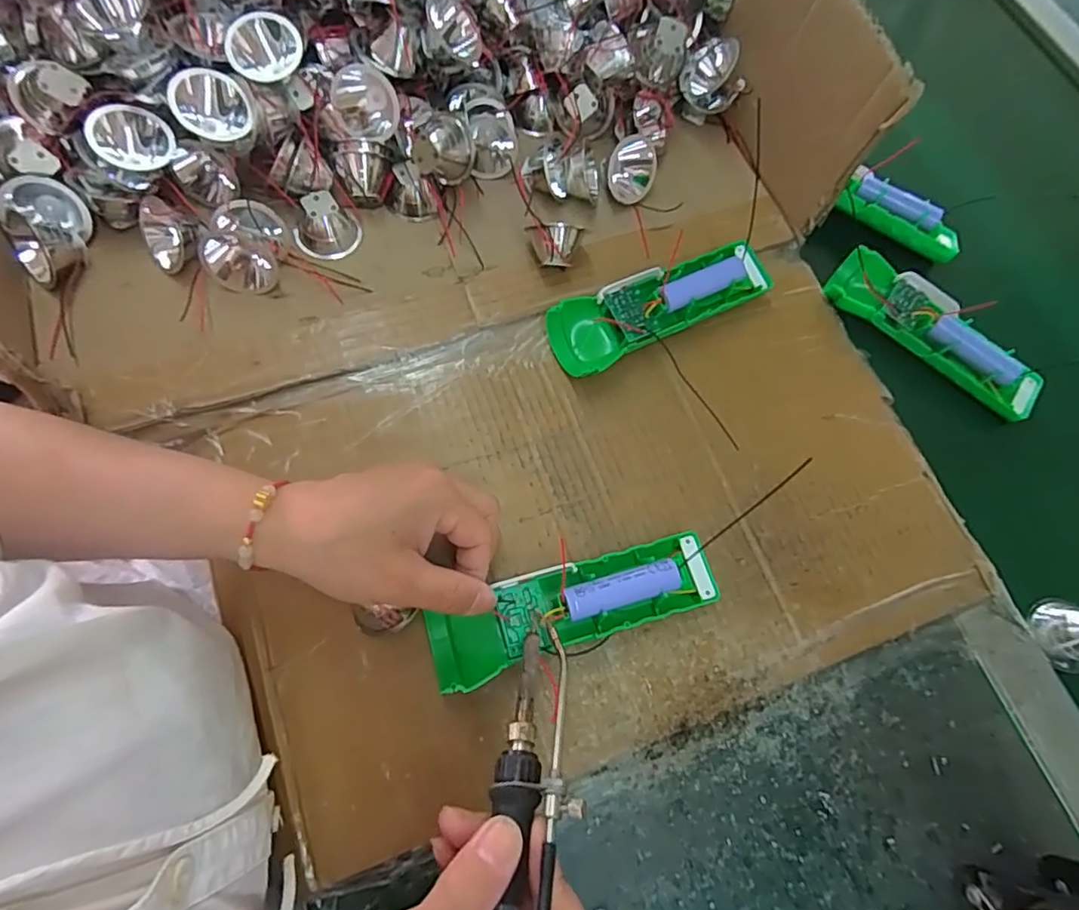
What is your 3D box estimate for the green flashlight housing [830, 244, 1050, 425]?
[{"bbox_3d":[0.286,-0.089,0.425,0.159,0.032,0.049,39,71,9],"label":"green flashlight housing"}]

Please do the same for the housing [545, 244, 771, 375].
[{"bbox_3d":[0.082,-0.103,0.407,0.158,0.027,0.047,-26,74,-14],"label":"housing"}]

